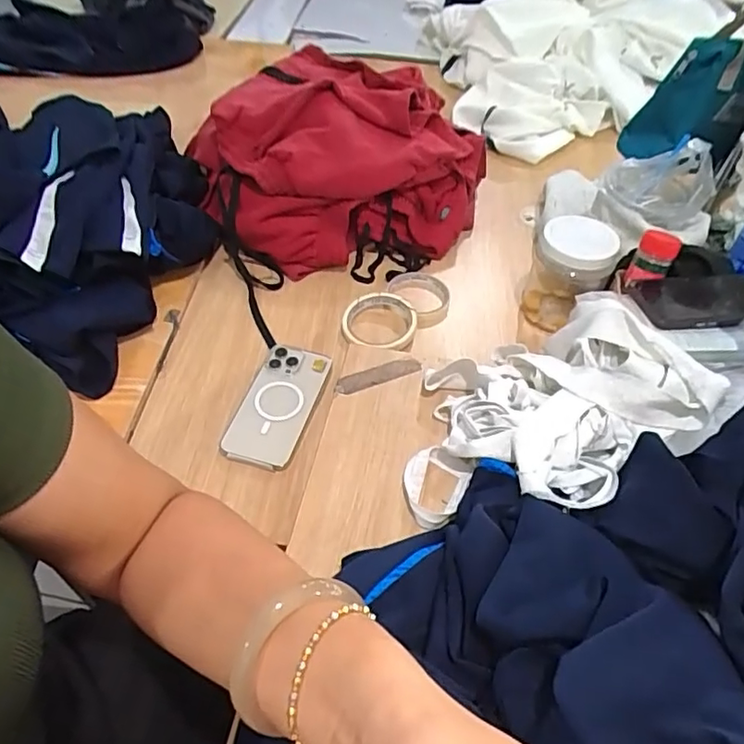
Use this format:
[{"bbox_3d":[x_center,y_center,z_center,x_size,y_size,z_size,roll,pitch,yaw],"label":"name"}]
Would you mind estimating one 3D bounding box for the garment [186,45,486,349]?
[{"bbox_3d":[-0.073,-0.315,0.863,0.438,0.170,0.390,-31,57,-27],"label":"garment"}]

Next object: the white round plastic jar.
[{"bbox_3d":[0.255,-0.127,0.754,0.094,0.128,0.101,22,51,15],"label":"white round plastic jar"}]

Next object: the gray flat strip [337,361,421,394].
[{"bbox_3d":[0.008,0.004,0.640,0.098,0.004,0.023,-16,52,-17],"label":"gray flat strip"}]

